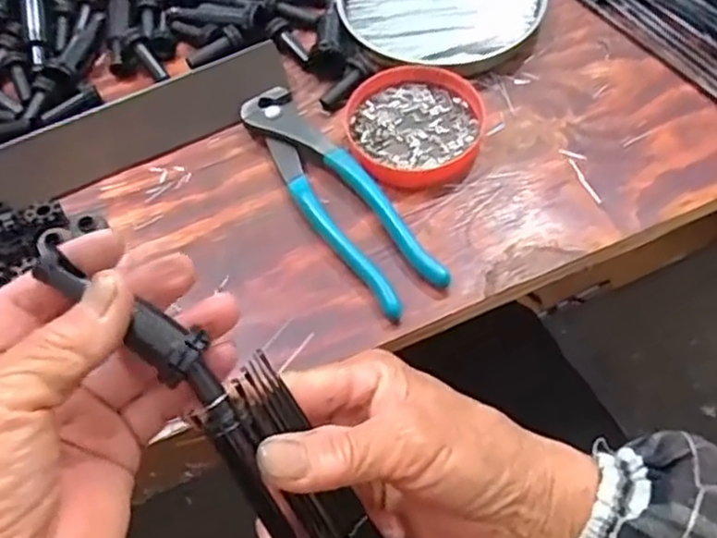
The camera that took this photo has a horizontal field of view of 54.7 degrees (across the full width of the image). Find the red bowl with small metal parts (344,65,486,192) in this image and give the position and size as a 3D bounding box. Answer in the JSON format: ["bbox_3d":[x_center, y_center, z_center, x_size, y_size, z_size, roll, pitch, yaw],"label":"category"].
[{"bbox_3d":[0.031,-0.083,0.406,0.078,0.017,0.079,-2,59,3],"label":"red bowl with small metal parts"}]

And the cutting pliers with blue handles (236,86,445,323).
[{"bbox_3d":[-0.013,-0.043,0.386,0.041,0.013,0.162,-29,62,-13],"label":"cutting pliers with blue handles"}]

